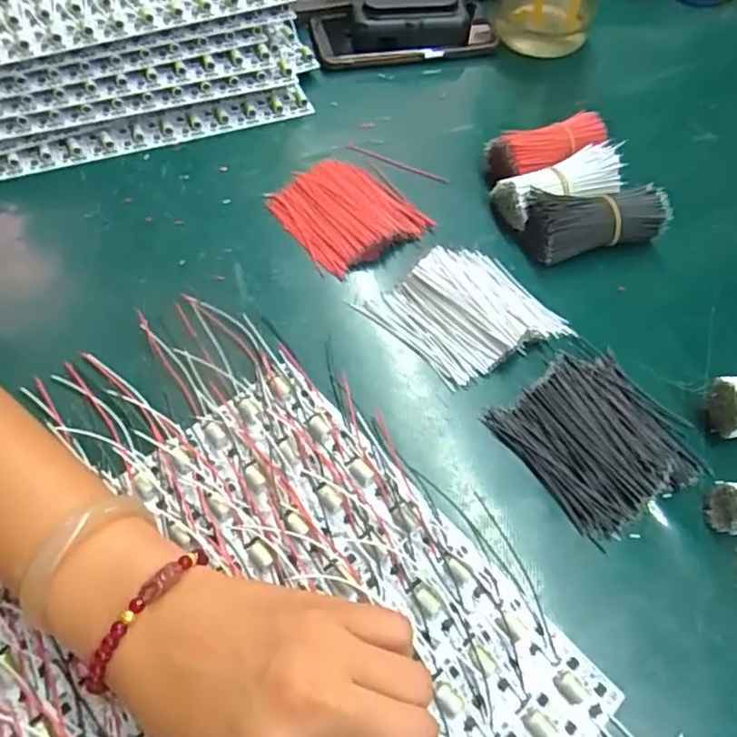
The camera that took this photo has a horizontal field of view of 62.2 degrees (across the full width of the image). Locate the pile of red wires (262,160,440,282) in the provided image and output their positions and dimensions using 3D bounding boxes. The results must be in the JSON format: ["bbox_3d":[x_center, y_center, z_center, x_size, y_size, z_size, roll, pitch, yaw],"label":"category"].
[{"bbox_3d":[-0.016,-0.114,0.439,0.087,0.013,0.092,-32,64,-20],"label":"pile of red wires"}]

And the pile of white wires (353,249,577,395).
[{"bbox_3d":[0.062,-0.038,0.388,0.097,0.017,0.092,-32,64,-20],"label":"pile of white wires"}]

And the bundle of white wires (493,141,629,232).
[{"bbox_3d":[0.138,-0.131,0.440,0.090,0.036,0.044,-14,59,-11],"label":"bundle of white wires"}]

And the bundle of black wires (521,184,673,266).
[{"bbox_3d":[0.156,-0.102,0.422,0.092,0.034,0.042,-8,58,-7],"label":"bundle of black wires"}]

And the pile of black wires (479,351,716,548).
[{"bbox_3d":[0.131,0.037,0.344,0.093,0.013,0.093,-30,64,-20],"label":"pile of black wires"}]

